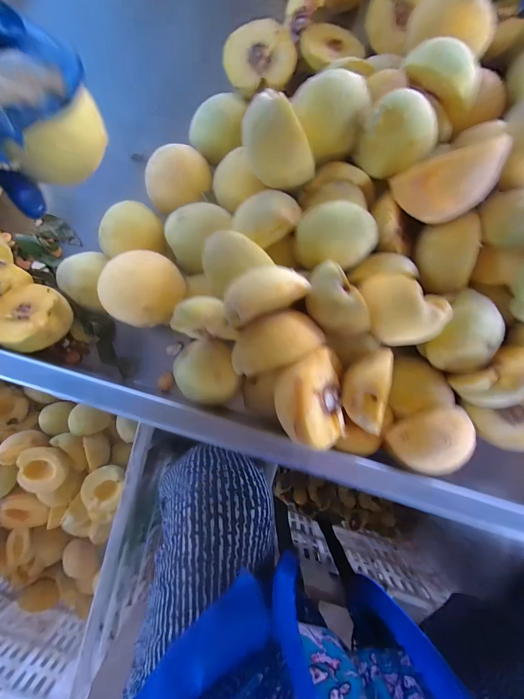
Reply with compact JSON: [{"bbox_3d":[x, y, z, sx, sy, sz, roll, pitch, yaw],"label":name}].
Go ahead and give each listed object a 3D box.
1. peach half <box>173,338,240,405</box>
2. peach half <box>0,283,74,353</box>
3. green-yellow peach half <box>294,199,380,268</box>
[{"bbox_3d":[-0.050,0.021,0.280,0.054,0.035,0.056,0,87,2],"label":"peach half"},{"bbox_3d":[-0.211,-0.029,0.282,0.064,0.027,0.062,12,66,7],"label":"peach half"},{"bbox_3d":[0.061,-0.090,0.247,0.066,0.029,0.043,1,87,2],"label":"green-yellow peach half"}]

